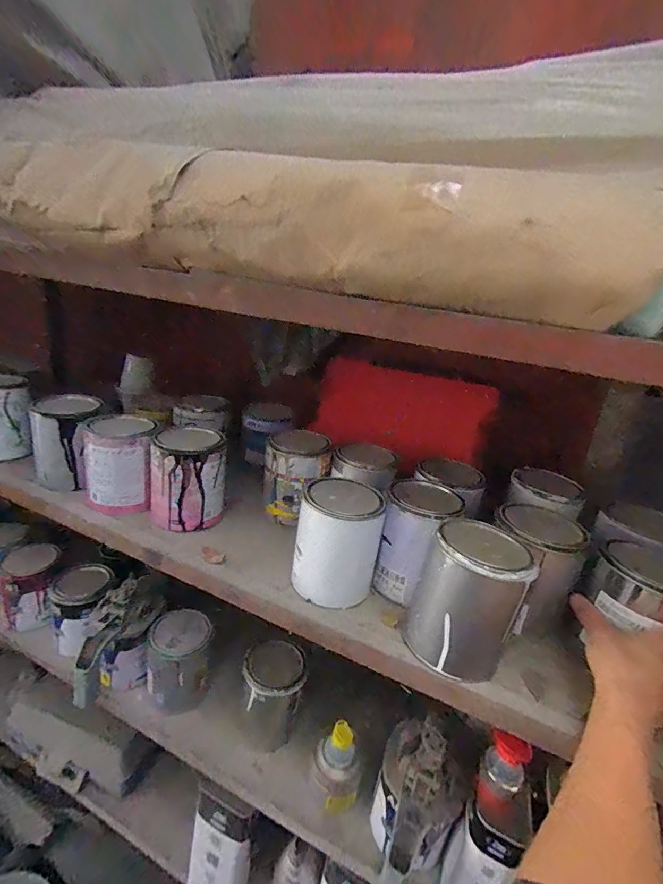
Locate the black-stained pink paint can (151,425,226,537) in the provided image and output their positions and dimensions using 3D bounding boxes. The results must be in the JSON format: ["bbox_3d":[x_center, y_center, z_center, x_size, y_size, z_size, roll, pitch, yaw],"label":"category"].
[{"bbox_3d":[-0.221,0.054,0.612,0.107,0.133,0.093,1,19,-21],"label":"black-stained pink paint can"}]

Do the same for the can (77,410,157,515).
[{"bbox_3d":[-0.335,0.030,0.627,0.105,0.134,0.094,-2,20,-29],"label":"can"}]

